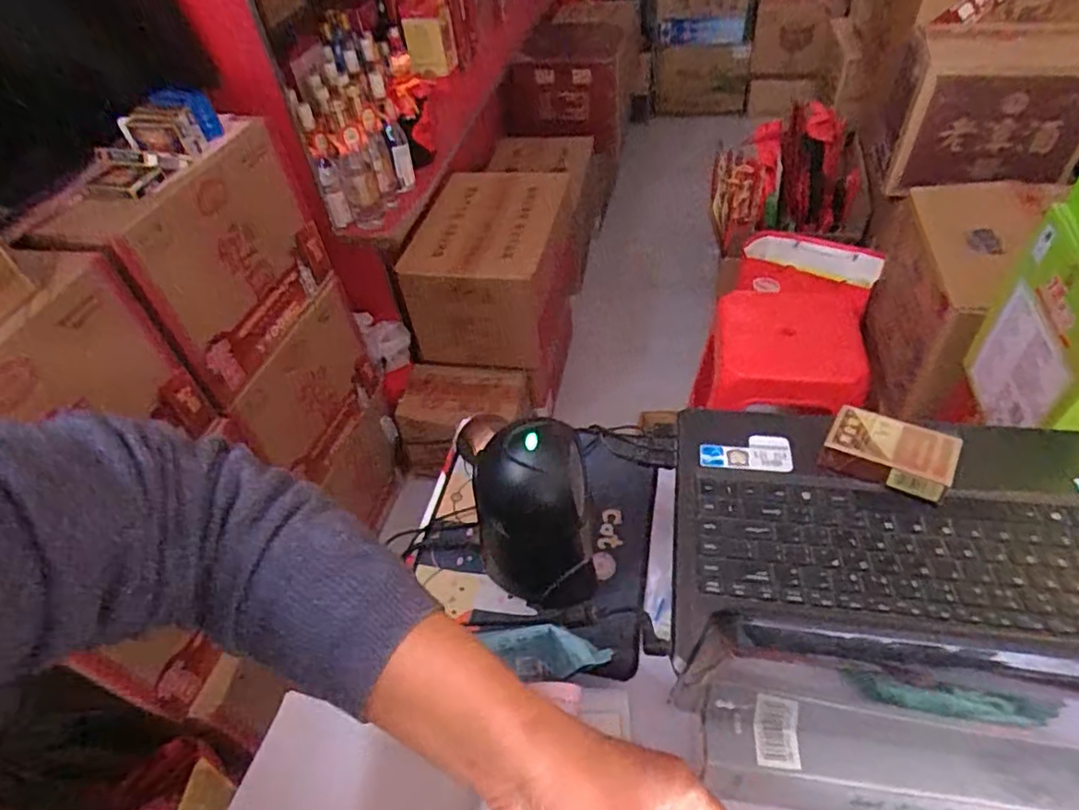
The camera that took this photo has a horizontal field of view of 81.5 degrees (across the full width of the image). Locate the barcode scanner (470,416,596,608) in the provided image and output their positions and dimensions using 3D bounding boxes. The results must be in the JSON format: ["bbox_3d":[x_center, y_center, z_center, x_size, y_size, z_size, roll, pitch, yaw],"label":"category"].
[{"bbox_3d":[-0.006,0.095,0.497,0.102,0.154,0.102,-10,47,-2],"label":"barcode scanner"}]

